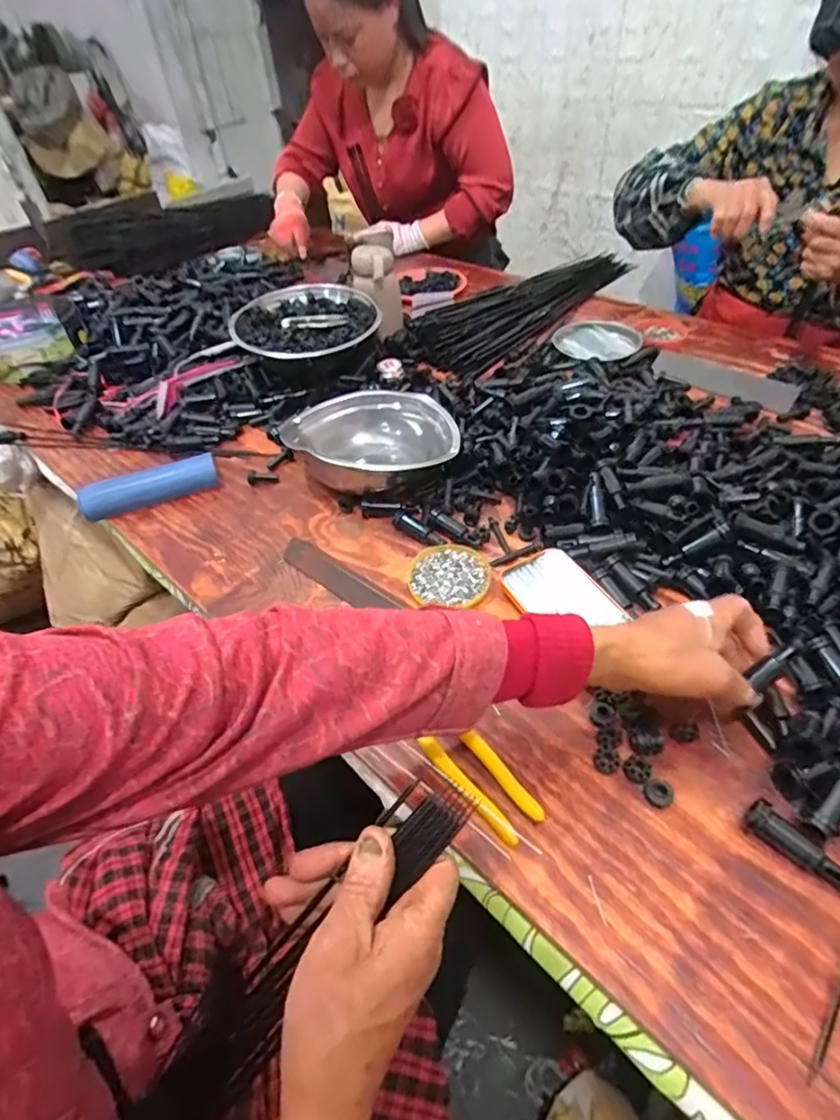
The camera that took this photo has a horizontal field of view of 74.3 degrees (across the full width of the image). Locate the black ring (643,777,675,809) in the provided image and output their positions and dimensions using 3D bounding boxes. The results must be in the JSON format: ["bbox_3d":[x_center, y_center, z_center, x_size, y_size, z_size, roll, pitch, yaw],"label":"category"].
[{"bbox_3d":[0.176,0.171,0.407,0.020,0.005,0.021,-3,46,4],"label":"black ring"}]

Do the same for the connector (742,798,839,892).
[{"bbox_3d":[0.254,0.193,0.374,0.068,0.021,0.018,37,60,20],"label":"connector"}]

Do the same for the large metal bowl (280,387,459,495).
[{"bbox_3d":[-0.058,-0.144,0.697,0.181,0.062,0.207,-25,49,-17],"label":"large metal bowl"}]

